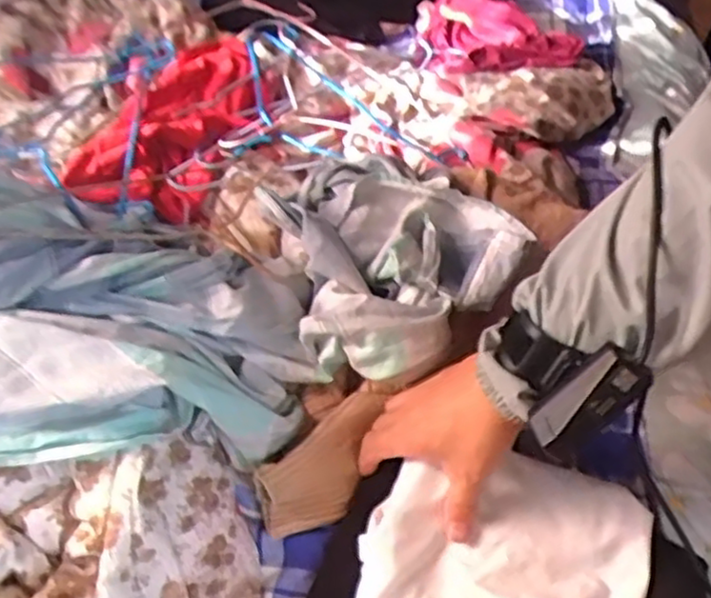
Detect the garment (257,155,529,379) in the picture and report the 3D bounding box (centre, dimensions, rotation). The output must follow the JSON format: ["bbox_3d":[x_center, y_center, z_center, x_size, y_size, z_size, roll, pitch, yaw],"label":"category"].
[{"bbox_3d":[0.024,-0.051,0.604,0.176,0.073,0.238,-15,51,-12],"label":"garment"}]

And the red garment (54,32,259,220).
[{"bbox_3d":[-0.198,-0.208,0.795,0.154,0.065,0.349,14,51,12],"label":"red garment"}]

